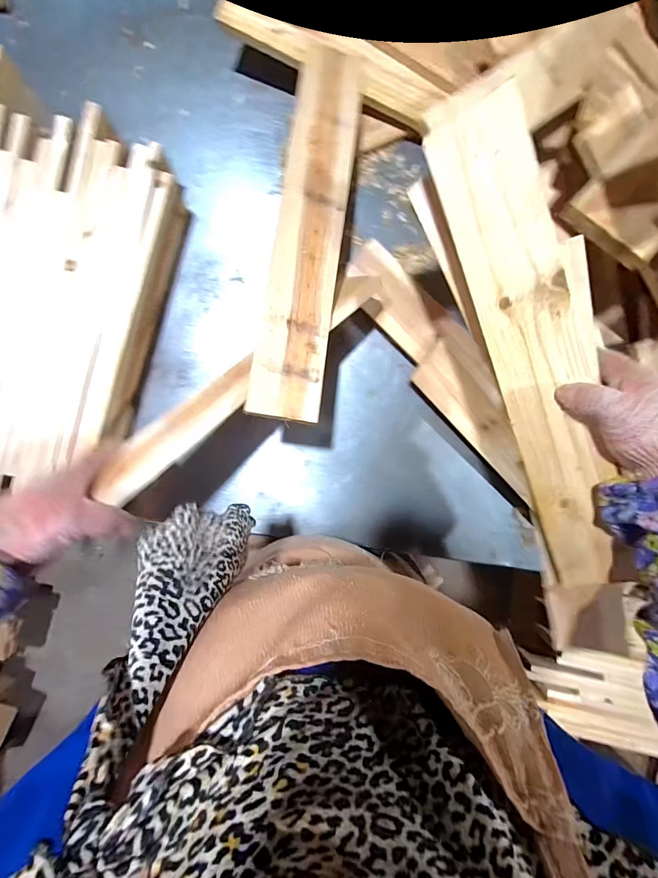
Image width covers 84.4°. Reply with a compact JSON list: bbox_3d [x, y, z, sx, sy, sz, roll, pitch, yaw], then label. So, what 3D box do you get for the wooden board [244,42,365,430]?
[{"bbox_3d":[-0.021,-0.253,0.429,0.080,0.008,0.468,10,81,-16],"label":"wooden board"}]

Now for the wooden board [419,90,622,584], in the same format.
[{"bbox_3d":[0.214,-0.066,0.364,0.080,0.011,0.491,-16,105,29],"label":"wooden board"}]

